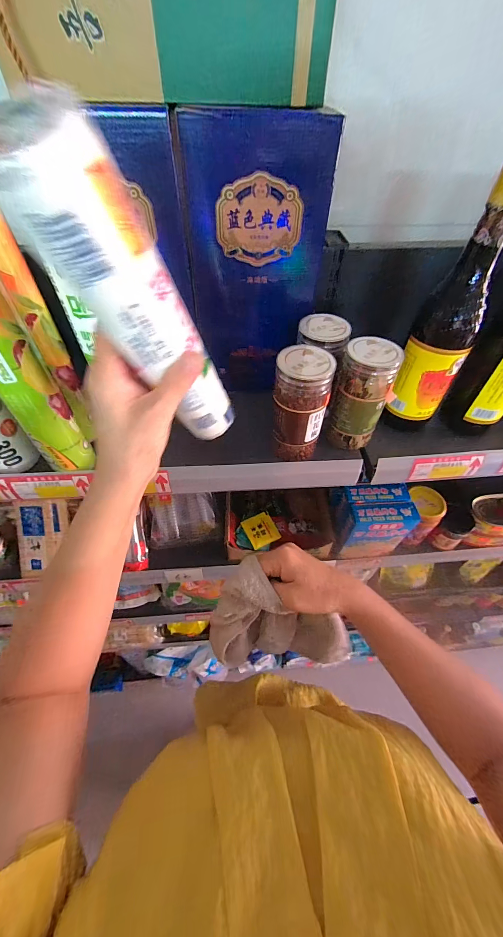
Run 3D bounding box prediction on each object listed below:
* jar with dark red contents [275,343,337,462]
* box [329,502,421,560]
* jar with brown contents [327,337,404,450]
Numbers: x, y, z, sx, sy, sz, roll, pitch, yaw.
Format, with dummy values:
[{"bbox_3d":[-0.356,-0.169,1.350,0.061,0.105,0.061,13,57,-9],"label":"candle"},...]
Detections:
[{"bbox_3d":[0.053,-0.067,0.354,0.056,0.116,0.051,9,51,6],"label":"jar with dark red contents"},{"bbox_3d":[0.209,0.114,0.560,0.118,0.132,0.038,-4,51,-4],"label":"box"},{"bbox_3d":[0.126,-0.082,0.368,0.059,0.117,0.049,19,53,14],"label":"jar with brown contents"}]

